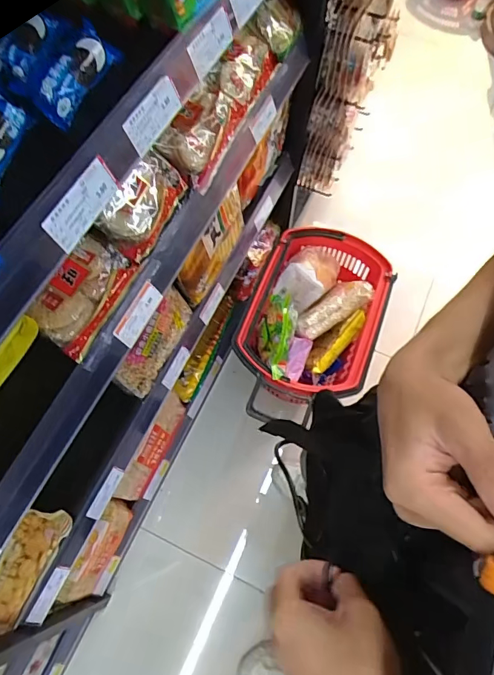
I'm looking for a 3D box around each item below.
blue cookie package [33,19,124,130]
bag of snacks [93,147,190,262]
[{"bbox_3d":[-0.166,-0.262,0.440,0.021,0.042,0.107,25,69,9],"label":"blue cookie package"},{"bbox_3d":[-0.148,-0.201,0.658,0.059,0.074,0.159,24,69,9],"label":"bag of snacks"}]

